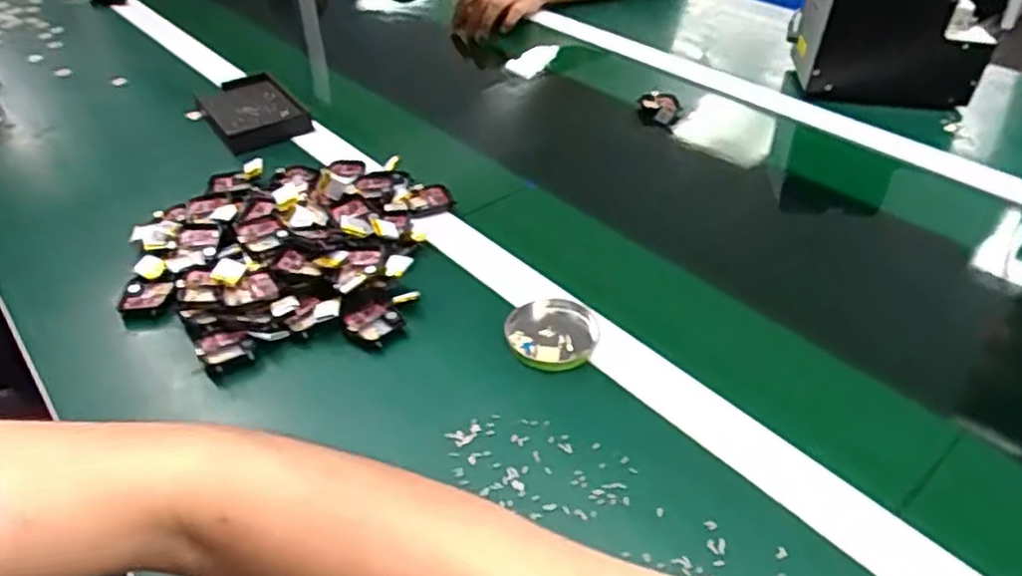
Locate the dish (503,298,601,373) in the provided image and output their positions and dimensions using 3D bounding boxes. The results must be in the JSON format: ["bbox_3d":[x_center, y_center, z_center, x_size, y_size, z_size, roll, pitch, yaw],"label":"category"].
[{"bbox_3d":[0.031,0.032,0.503,0.065,0.010,0.060,-1,38,0],"label":"dish"}]

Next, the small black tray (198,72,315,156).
[{"bbox_3d":[-0.277,-0.188,0.756,0.087,0.031,0.128,-22,43,-25],"label":"small black tray"}]

